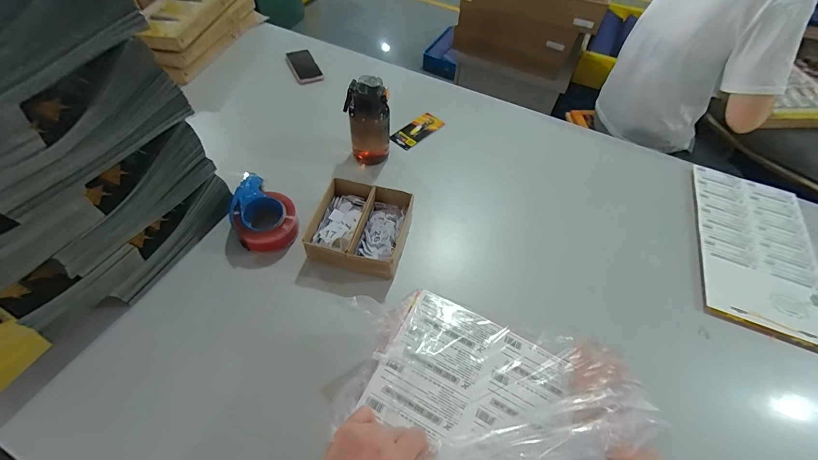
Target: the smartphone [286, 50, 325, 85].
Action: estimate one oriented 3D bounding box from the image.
[{"bbox_3d":[-0.325,-0.505,1.088,0.081,0.011,0.147,-22,70,-22],"label":"smartphone"}]

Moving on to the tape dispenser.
[{"bbox_3d":[-0.302,-0.033,0.732,0.121,0.073,0.155,-27,61,-21],"label":"tape dispenser"}]

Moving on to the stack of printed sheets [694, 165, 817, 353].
[{"bbox_3d":[0.768,0.036,0.783,0.243,0.031,0.419,20,56,10],"label":"stack of printed sheets"}]

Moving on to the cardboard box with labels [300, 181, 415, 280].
[{"bbox_3d":[-0.096,-0.005,0.727,0.187,0.066,0.200,15,55,7],"label":"cardboard box with labels"}]

